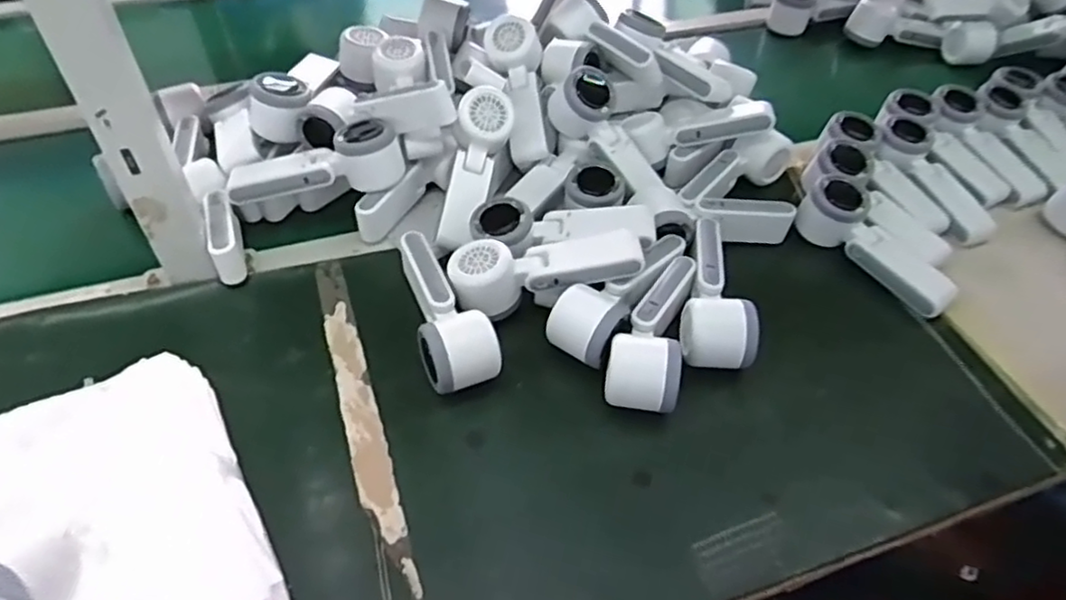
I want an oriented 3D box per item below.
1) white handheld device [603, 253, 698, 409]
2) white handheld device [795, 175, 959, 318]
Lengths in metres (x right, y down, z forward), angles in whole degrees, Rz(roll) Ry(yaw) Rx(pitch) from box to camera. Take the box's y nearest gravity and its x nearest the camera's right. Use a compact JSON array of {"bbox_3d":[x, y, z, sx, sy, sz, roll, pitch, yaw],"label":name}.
[{"bbox_3d":[0.100,0.029,0.575,0.056,0.063,0.160,12,48,9],"label":"white handheld device"},{"bbox_3d":[0.339,-0.059,0.651,0.060,0.055,0.160,-31,55,-27],"label":"white handheld device"}]

